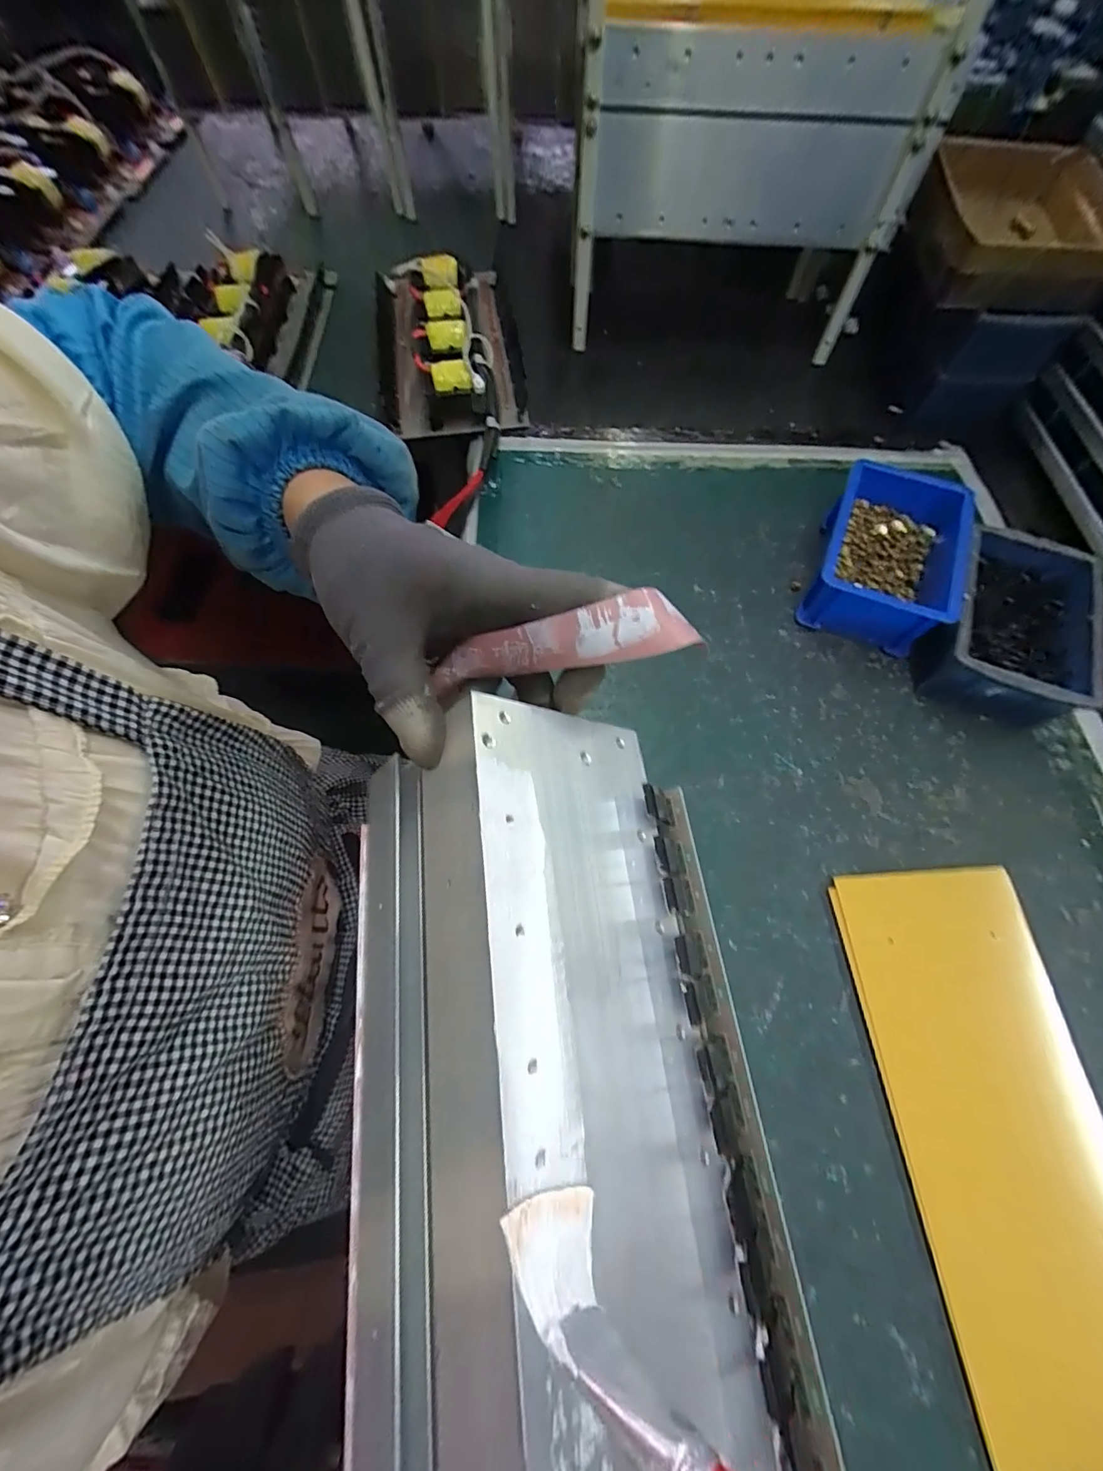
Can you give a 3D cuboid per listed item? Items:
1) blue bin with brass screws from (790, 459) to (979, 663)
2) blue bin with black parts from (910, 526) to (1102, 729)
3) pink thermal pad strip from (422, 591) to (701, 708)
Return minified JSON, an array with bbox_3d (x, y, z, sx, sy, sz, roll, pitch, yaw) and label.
[{"bbox_3d":[0.276,-0.149,0.413,0.101,0.056,0.150,23,68,9],"label":"blue bin with brass screws"},{"bbox_3d":[0.349,-0.081,0.382,0.102,0.054,0.148,29,69,11],"label":"blue bin with black parts"},{"bbox_3d":[-0.002,-0.040,0.220,0.121,0.031,0.019,-9,65,19],"label":"pink thermal pad strip"}]

